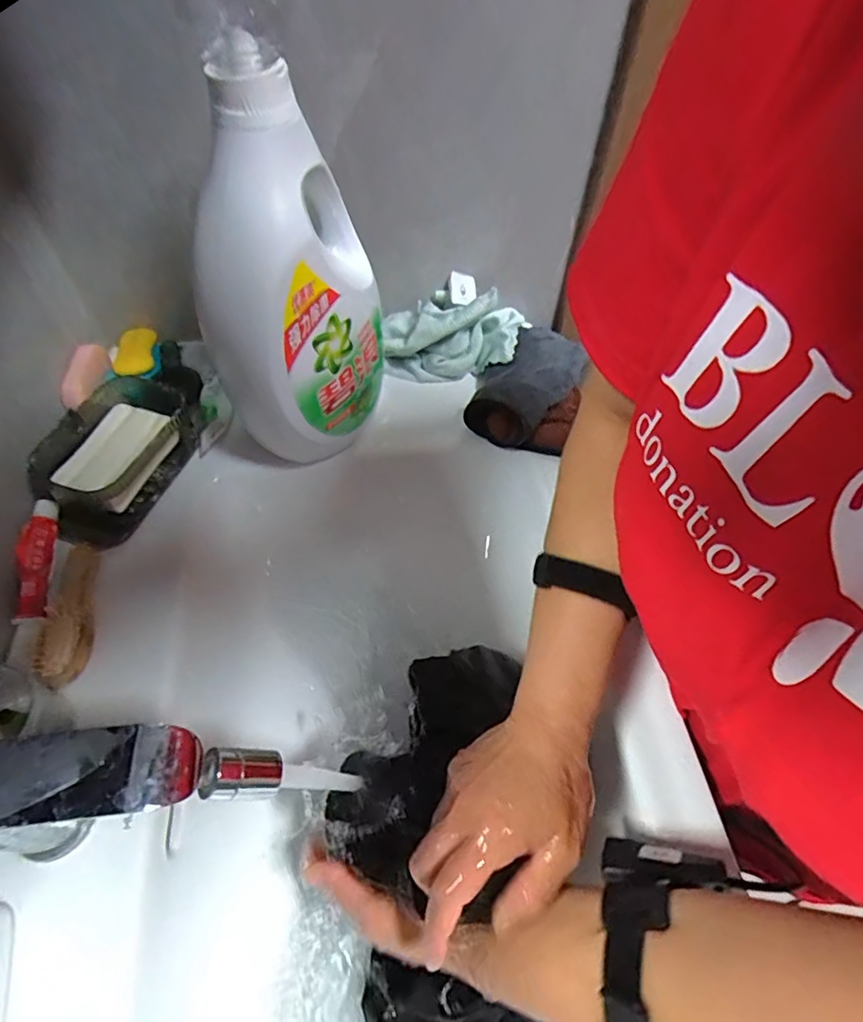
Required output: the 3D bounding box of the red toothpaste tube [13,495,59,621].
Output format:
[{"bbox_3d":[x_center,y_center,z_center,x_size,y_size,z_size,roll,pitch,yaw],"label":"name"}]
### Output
[{"bbox_3d":[-0.337,0.040,0.447,0.023,0.016,0.105,-6,69,-5],"label":"red toothpaste tube"}]

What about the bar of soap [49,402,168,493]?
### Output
[{"bbox_3d":[-0.296,-0.057,0.487,0.053,0.023,0.104,16,57,10],"label":"bar of soap"}]

